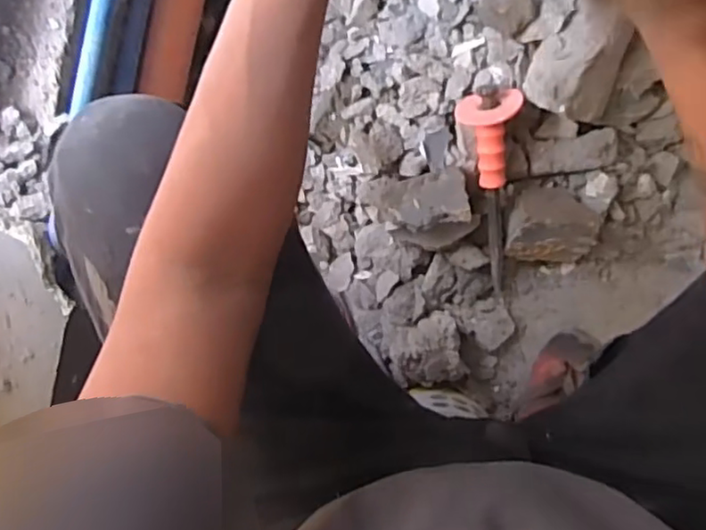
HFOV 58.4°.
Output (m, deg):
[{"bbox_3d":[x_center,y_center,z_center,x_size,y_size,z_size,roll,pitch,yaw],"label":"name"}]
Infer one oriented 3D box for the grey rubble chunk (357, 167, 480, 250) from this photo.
[{"bbox_3d":[0.079,-0.063,0.755,0.136,0.068,0.091,-7,94,3],"label":"grey rubble chunk"}]

